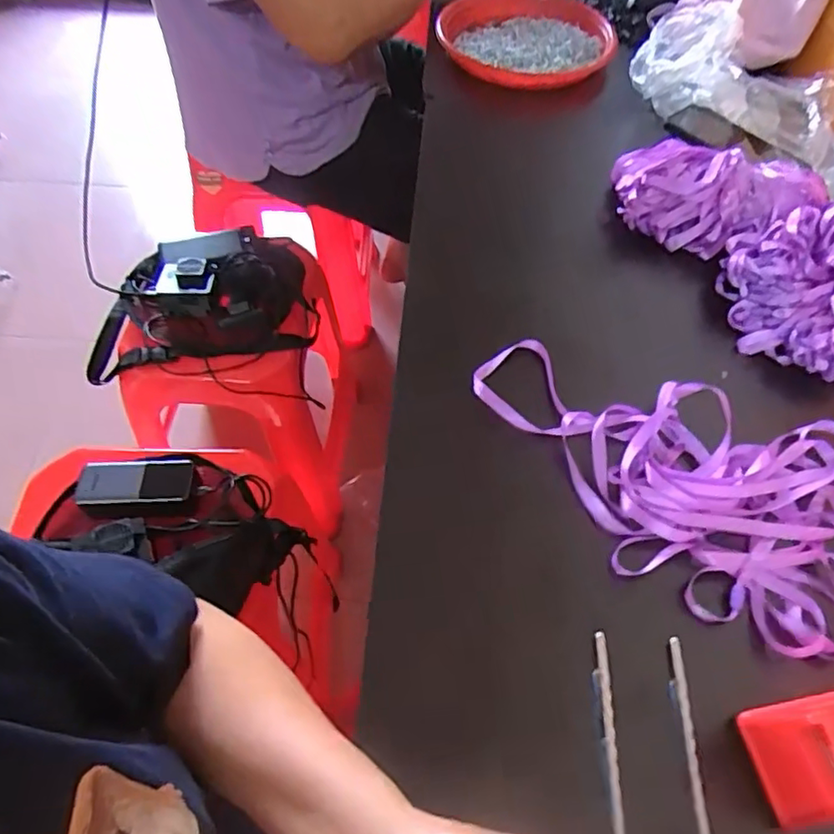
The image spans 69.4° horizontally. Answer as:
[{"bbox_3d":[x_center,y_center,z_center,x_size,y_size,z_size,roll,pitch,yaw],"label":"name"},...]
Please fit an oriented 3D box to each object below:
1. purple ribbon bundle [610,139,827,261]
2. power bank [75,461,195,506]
[{"bbox_3d":[0.305,-0.228,0.623,0.201,0.065,0.125,17,57,10],"label":"purple ribbon bundle"},{"bbox_3d":[-0.334,0.076,0.720,0.129,0.025,0.061,-2,56,-3],"label":"power bank"}]

